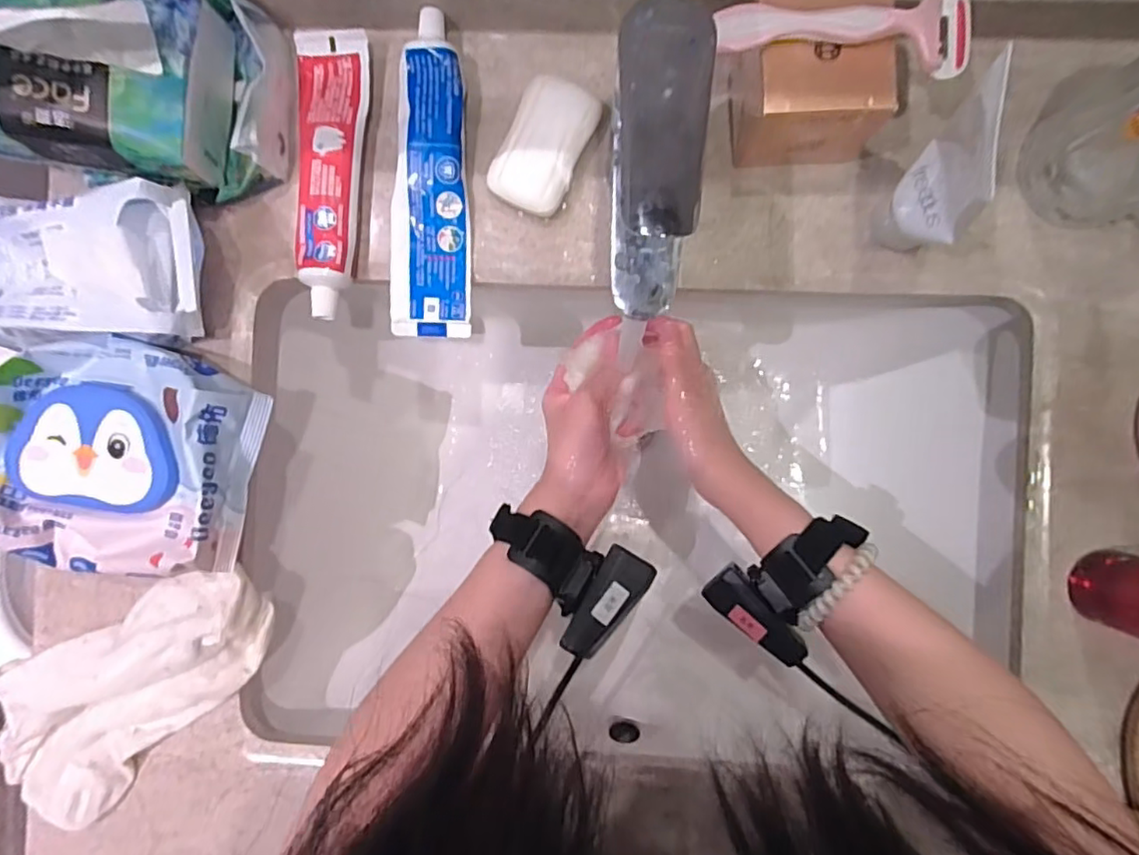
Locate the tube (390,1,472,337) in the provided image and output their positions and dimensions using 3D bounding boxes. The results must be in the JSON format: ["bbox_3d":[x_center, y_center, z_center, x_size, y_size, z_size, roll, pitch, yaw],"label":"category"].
[{"bbox_3d":[-0.089,-0.156,0.385,0.048,0.027,0.192,1,89,2],"label":"tube"}]

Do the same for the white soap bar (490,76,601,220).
[{"bbox_3d":[-0.015,-0.175,0.385,0.048,0.024,0.079,26,90,2],"label":"white soap bar"}]

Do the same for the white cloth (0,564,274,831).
[{"bbox_3d":[-0.282,0.174,0.392,0.200,0.030,0.106,-29,88,1],"label":"white cloth"}]

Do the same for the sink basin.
[{"bbox_3d":[0.042,0.053,0.493,0.531,0.157,0.346,4,89,2],"label":"sink basin"}]

